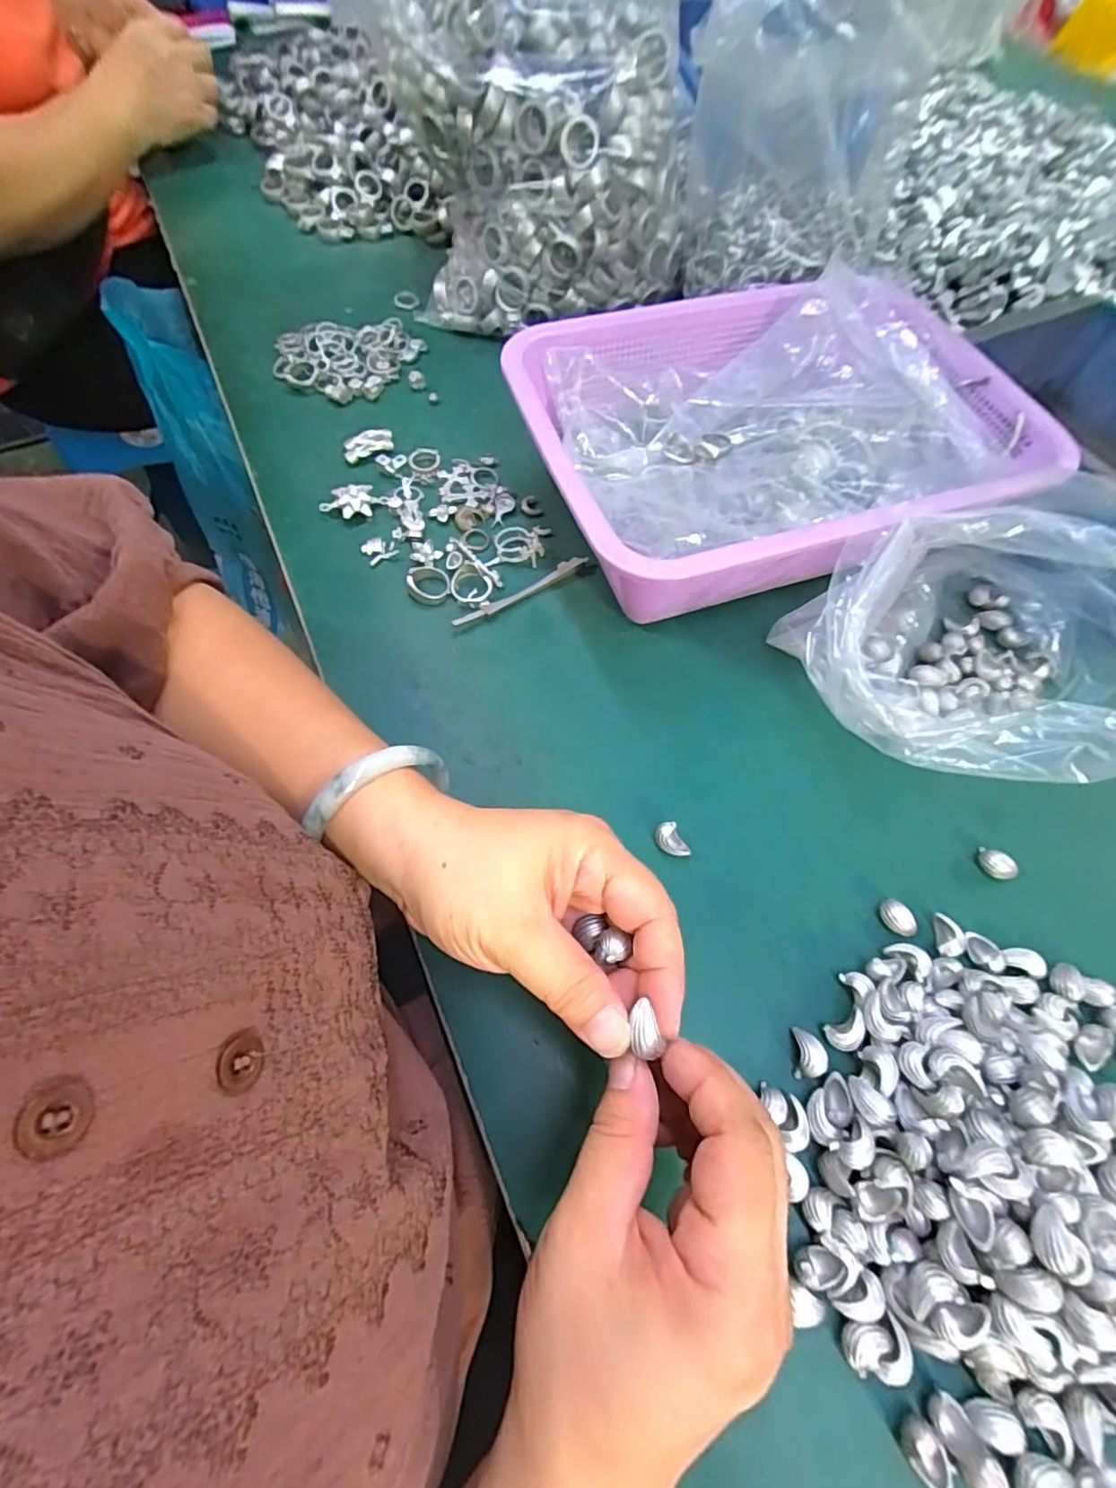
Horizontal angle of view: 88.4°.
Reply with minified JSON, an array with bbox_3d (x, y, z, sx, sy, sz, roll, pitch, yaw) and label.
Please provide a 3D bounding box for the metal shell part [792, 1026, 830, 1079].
[{"bbox_3d":[0.113,0.138,0.256,0.013,0.007,0.019,8,63,3],"label":"metal shell part"}]

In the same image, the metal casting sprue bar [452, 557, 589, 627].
[{"bbox_3d":[-0.023,-0.099,0.372,0.099,0.007,0.008,-31,68,-16],"label":"metal casting sprue bar"}]

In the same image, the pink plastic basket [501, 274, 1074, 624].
[{"bbox_3d":[0.133,-0.194,0.377,0.298,0.084,0.226,-16,65,-9],"label":"pink plastic basket"}]

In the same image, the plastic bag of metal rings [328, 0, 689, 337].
[{"bbox_3d":[-0.027,-0.478,0.434,0.245,0.225,0.189,-2,63,-2],"label":"plastic bag of metal rings"}]

